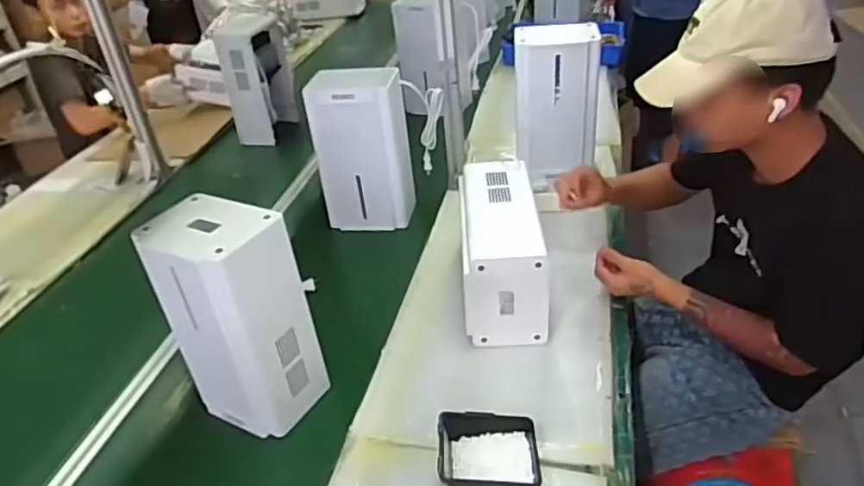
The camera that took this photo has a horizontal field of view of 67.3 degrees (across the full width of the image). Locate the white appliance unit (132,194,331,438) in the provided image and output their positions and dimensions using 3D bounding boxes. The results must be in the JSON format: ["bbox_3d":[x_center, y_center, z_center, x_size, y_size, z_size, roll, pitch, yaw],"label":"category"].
[{"bbox_3d":[-0.311,0.118,1.031,0.201,0.336,0.161,19,42,34],"label":"white appliance unit"}]

